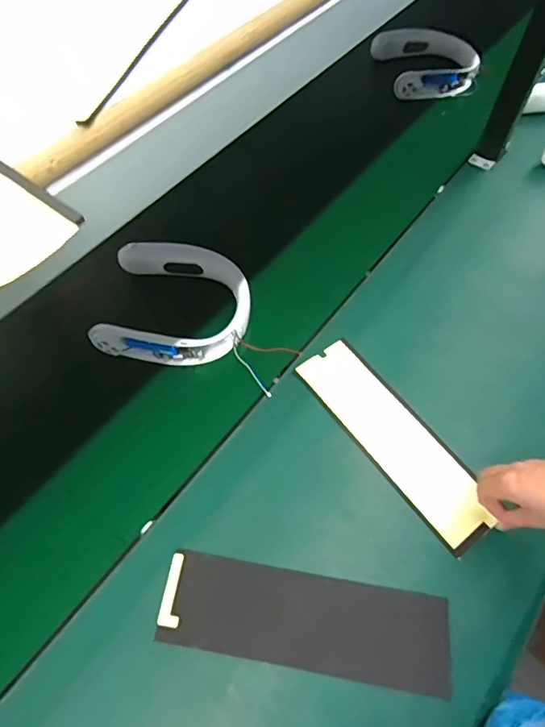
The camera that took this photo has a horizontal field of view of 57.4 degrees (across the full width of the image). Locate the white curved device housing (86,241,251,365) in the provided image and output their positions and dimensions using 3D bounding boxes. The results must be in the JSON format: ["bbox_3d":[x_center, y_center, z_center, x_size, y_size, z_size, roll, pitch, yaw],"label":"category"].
[{"bbox_3d":[-0.133,-0.090,0.711,0.203,0.045,0.180,7,60,1],"label":"white curved device housing"}]

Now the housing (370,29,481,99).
[{"bbox_3d":[0.333,-0.660,1.076,0.201,0.036,0.199,-11,62,-10],"label":"housing"}]

